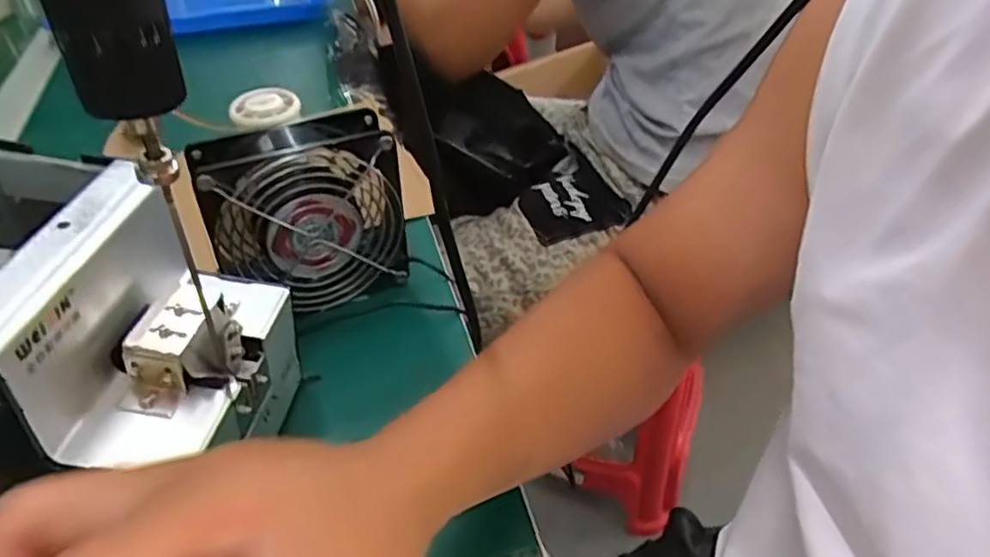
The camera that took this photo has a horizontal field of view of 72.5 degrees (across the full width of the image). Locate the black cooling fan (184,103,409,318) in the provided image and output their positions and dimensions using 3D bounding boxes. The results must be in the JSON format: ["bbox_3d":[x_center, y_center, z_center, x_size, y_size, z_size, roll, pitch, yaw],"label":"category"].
[{"bbox_3d":[-0.122,-0.041,0.441,0.121,0.118,0.048,-18,43,-21],"label":"black cooling fan"}]

